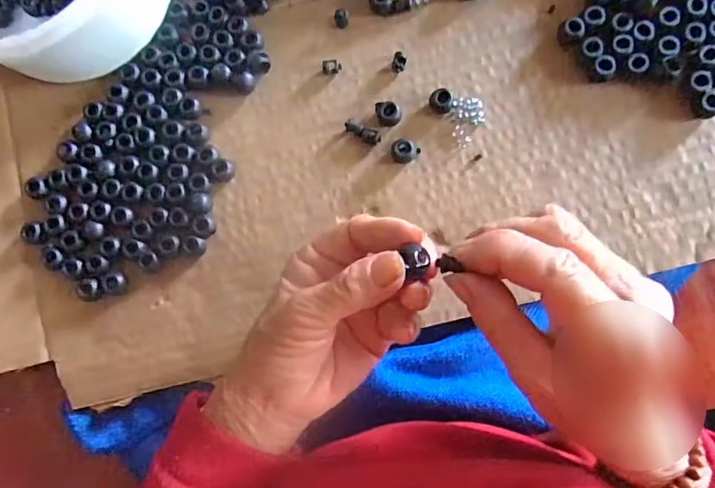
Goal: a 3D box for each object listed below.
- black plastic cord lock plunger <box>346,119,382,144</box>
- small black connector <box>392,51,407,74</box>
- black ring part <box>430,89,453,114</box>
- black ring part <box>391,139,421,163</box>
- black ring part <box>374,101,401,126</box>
[{"bbox_3d":[0.003,-0.072,0.310,0.025,0.006,0.009,28,94,3],"label":"black plastic cord lock plunger"},{"bbox_3d":[0.027,-0.117,0.311,0.009,0.005,0.012,18,93,4],"label":"small black connector"},{"bbox_3d":[0.053,-0.090,0.303,0.014,0.011,0.014,0,92,4],"label":"black ring part"},{"bbox_3d":[0.029,-0.058,0.304,0.016,0.010,0.016,0,92,4],"label":"black ring part"},{"bbox_3d":[0.020,-0.081,0.306,0.016,0.013,0.015,-4,92,5],"label":"black ring part"}]

